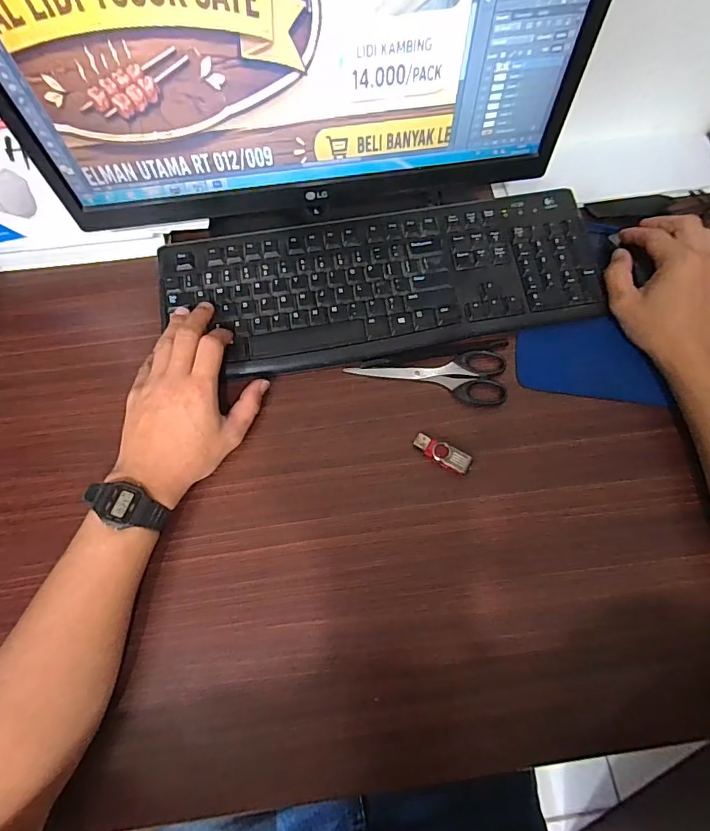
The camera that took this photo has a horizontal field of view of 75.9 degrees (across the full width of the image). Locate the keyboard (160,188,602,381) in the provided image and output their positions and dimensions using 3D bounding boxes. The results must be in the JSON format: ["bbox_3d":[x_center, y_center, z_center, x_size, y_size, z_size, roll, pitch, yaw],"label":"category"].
[{"bbox_3d":[0.027,-0.135,0.460,0.425,0.023,0.153,-7,71,-2],"label":"keyboard"}]

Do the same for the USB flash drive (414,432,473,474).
[{"bbox_3d":[0.078,0.035,0.409,0.054,0.010,0.018,25,71,10],"label":"USB flash drive"}]

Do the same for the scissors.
[{"bbox_3d":[0.071,-0.035,0.436,0.148,0.005,0.052,-2,69,0],"label":"scissors"}]

